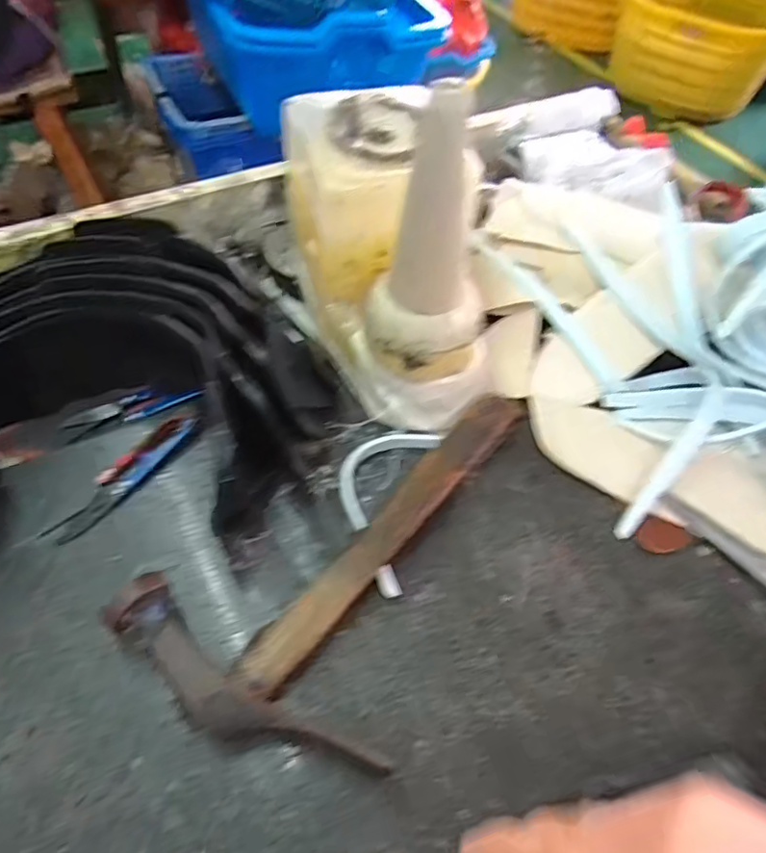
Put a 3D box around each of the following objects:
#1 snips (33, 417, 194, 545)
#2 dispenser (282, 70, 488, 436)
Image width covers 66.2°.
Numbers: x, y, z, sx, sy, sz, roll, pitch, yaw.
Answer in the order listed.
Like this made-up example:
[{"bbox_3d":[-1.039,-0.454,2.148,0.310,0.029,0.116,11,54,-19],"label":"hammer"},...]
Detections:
[{"bbox_3d":[-0.151,0.028,0.347,0.022,0.012,0.100,33,58,18],"label":"snips"},{"bbox_3d":[0.003,-0.123,0.349,0.083,0.174,0.192,-19,58,-17],"label":"dispenser"}]

